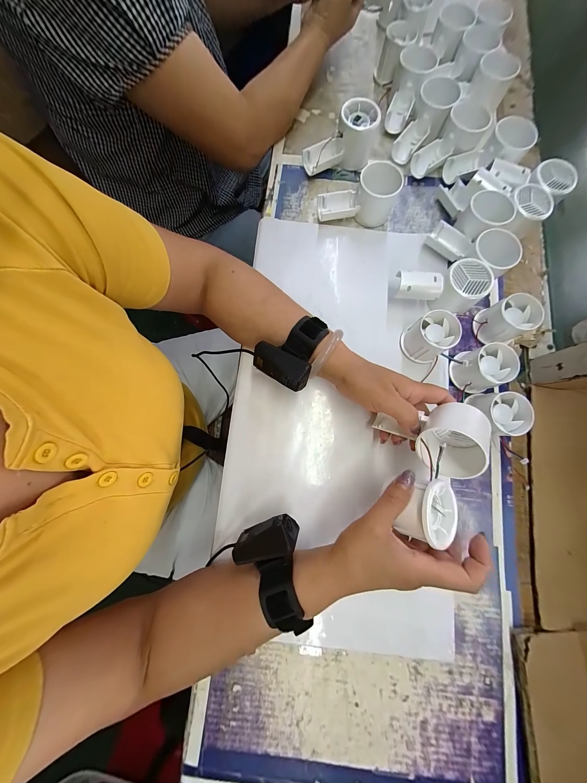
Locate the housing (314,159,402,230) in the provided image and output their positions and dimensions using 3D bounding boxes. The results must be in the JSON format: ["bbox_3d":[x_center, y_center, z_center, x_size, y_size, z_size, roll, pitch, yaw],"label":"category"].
[{"bbox_3d":[0.094,-0.289,0.365,0.111,0.052,0.058,-1,80,-1],"label":"housing"}]

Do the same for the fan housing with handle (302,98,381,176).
[{"bbox_3d":[0.067,-0.380,0.376,0.108,0.061,0.050,-19,81,-4],"label":"fan housing with handle"}]

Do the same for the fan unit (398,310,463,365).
[{"bbox_3d":[0.181,-0.073,0.327,0.055,0.049,0.053,0,80,-1],"label":"fan unit"}]

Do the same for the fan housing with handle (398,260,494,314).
[{"bbox_3d":[0.198,-0.142,0.337,0.108,0.054,0.051,11,80,1],"label":"fan housing with handle"}]

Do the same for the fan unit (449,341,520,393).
[{"bbox_3d":[0.242,-0.029,0.322,0.066,0.048,0.055,-18,81,-4],"label":"fan unit"}]

